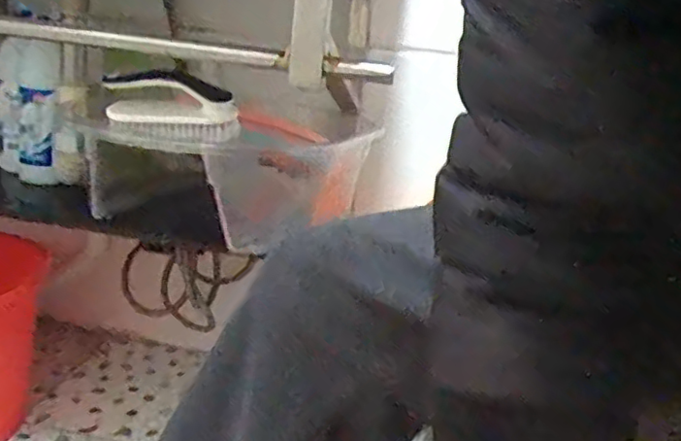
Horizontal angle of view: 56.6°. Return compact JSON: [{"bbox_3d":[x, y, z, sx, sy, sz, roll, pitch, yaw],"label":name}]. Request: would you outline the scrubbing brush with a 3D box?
[{"bbox_3d":[-0.172,-0.116,0.640,0.138,0.067,0.045,5,16,-5],"label":"scrubbing brush"}]

